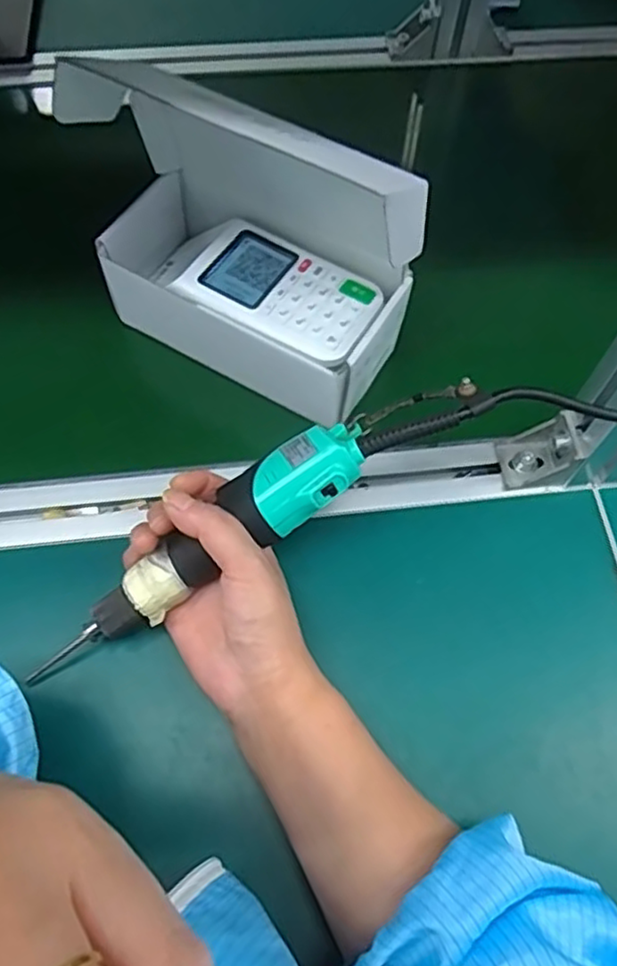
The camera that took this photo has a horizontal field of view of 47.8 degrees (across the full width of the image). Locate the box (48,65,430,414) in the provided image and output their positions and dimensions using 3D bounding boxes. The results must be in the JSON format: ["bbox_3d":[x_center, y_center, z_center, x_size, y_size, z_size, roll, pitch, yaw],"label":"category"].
[{"bbox_3d":[-0.025,-0.160,0.424,0.197,0.170,0.124,30,68,10],"label":"box"}]

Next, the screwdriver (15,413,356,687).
[{"bbox_3d":[-0.064,0.043,0.389,0.224,0.030,0.039,-37,71,5],"label":"screwdriver"}]

